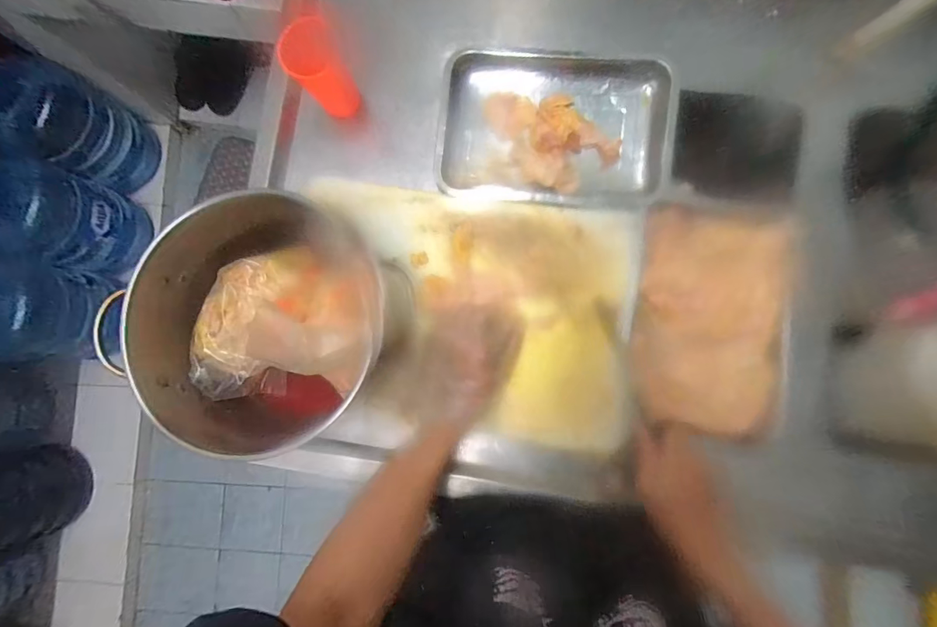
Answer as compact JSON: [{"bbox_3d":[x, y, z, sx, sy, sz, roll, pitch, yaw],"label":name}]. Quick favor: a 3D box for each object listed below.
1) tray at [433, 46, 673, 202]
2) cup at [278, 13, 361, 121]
[{"bbox_3d":[0.114,-0.251,0.590,0.300,0.035,0.204,1,84,4],"label":"tray"},{"bbox_3d":[-0.183,-0.299,0.564,0.065,0.124,0.070,0,84,4],"label":"cup"}]

